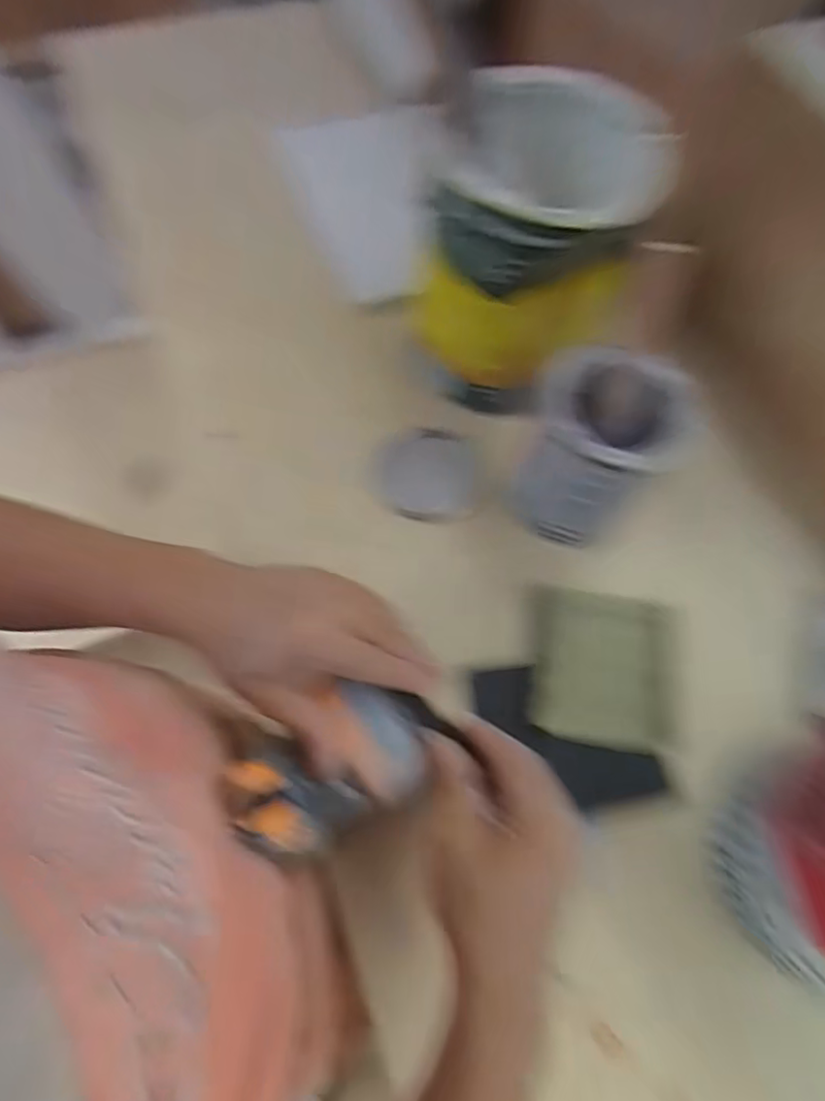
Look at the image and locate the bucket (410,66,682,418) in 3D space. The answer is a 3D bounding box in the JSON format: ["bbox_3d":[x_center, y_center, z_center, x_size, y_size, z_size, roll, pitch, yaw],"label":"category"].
[{"bbox_3d":[0.097,-0.231,0.473,0.137,0.191,0.152,27,68,9],"label":"bucket"}]

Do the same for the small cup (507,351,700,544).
[{"bbox_3d":[0.140,-0.075,0.454,0.104,0.124,0.094,14,66,3],"label":"small cup"}]

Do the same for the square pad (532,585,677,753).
[{"bbox_3d":[0.149,0.089,0.449,0.116,0.014,0.115,12,68,-5],"label":"square pad"}]

